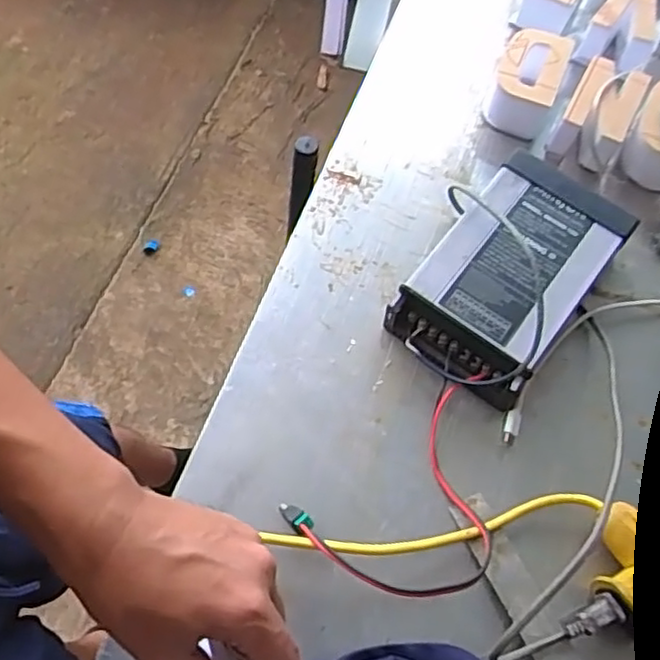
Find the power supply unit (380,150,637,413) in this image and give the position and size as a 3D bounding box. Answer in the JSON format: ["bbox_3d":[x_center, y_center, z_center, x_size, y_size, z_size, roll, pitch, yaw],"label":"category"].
[{"bbox_3d":[0.140,-0.045,0.520,0.110,0.049,0.193,37,72,14],"label":"power supply unit"}]

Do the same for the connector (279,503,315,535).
[{"bbox_3d":[-0.024,0.124,0.451,0.014,0.038,0.008,-46,115,-18],"label":"connector"}]

